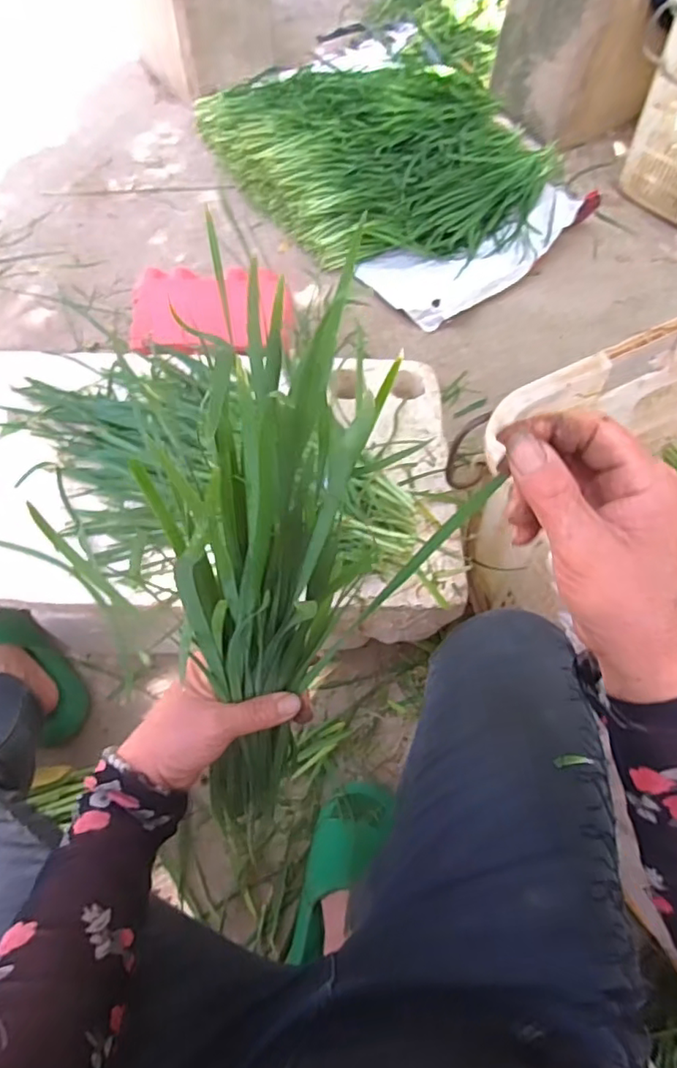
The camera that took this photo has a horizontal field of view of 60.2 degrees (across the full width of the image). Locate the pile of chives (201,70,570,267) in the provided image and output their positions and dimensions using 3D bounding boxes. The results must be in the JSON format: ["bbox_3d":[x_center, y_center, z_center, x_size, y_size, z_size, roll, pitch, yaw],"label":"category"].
[{"bbox_3d":[0.102,-0.856,1.250,0.582,0.131,0.675,-35,68,-17],"label":"pile of chives"}]

